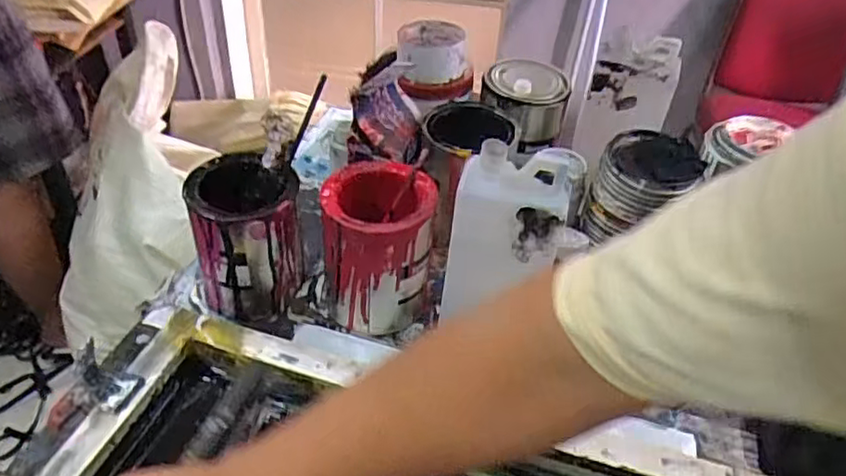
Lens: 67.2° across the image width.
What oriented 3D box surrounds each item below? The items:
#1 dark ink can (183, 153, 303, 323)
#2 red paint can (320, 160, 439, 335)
[{"bbox_3d":[-0.182,-0.004,0.666,0.100,0.154,0.107,3,40,-2],"label":"dark ink can"},{"bbox_3d":[-0.047,0.011,0.644,0.099,0.141,0.103,3,42,-2],"label":"red paint can"}]

